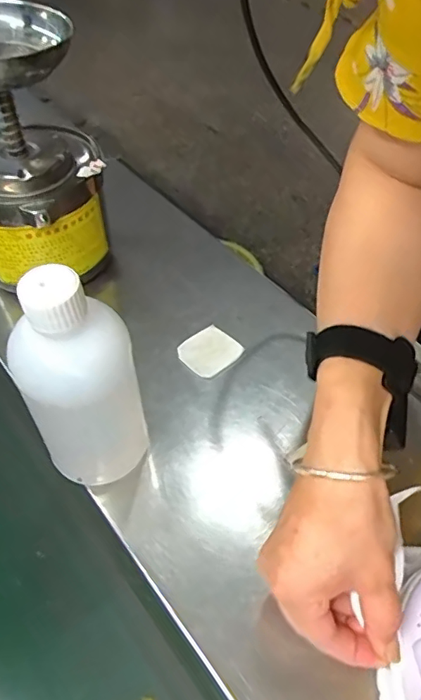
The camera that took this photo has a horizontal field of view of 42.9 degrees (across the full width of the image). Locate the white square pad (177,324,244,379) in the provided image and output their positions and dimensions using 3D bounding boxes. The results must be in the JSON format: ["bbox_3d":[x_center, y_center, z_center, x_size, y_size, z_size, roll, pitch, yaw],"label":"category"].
[{"bbox_3d":[-0.001,0.000,0.490,0.049,0.004,0.046,-35,57,-27],"label":"white square pad"}]

